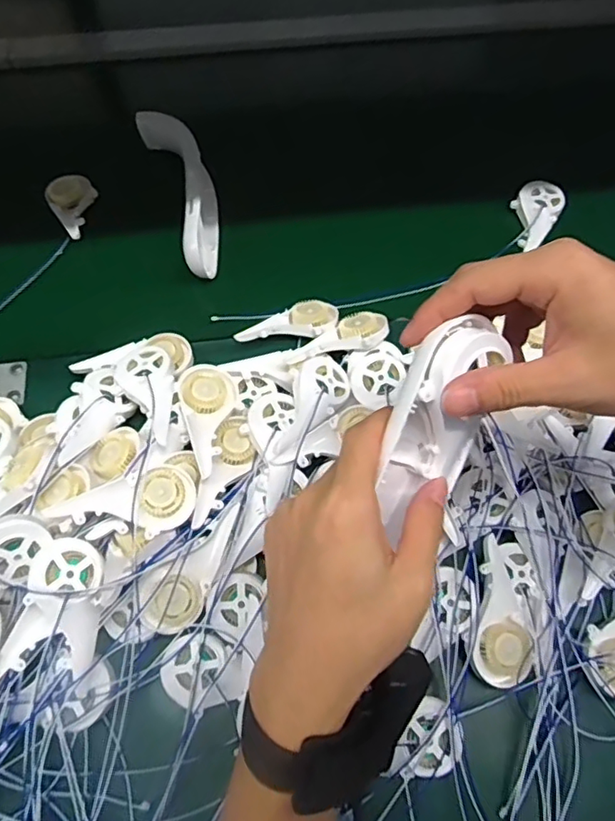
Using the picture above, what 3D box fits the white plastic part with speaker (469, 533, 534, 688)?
[{"bbox_3d":[0.126,0.132,0.373,0.039,0.011,0.091,0,78,-1],"label":"white plastic part with speaker"}]

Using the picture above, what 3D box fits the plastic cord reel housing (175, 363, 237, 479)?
[{"bbox_3d":[-0.078,0.006,0.412,0.040,0.023,0.090,7,65,2],"label":"plastic cord reel housing"}]

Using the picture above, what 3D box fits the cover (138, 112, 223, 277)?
[{"bbox_3d":[-0.114,-0.210,0.542,0.050,0.048,0.196,-19,67,-10],"label":"cover"}]

